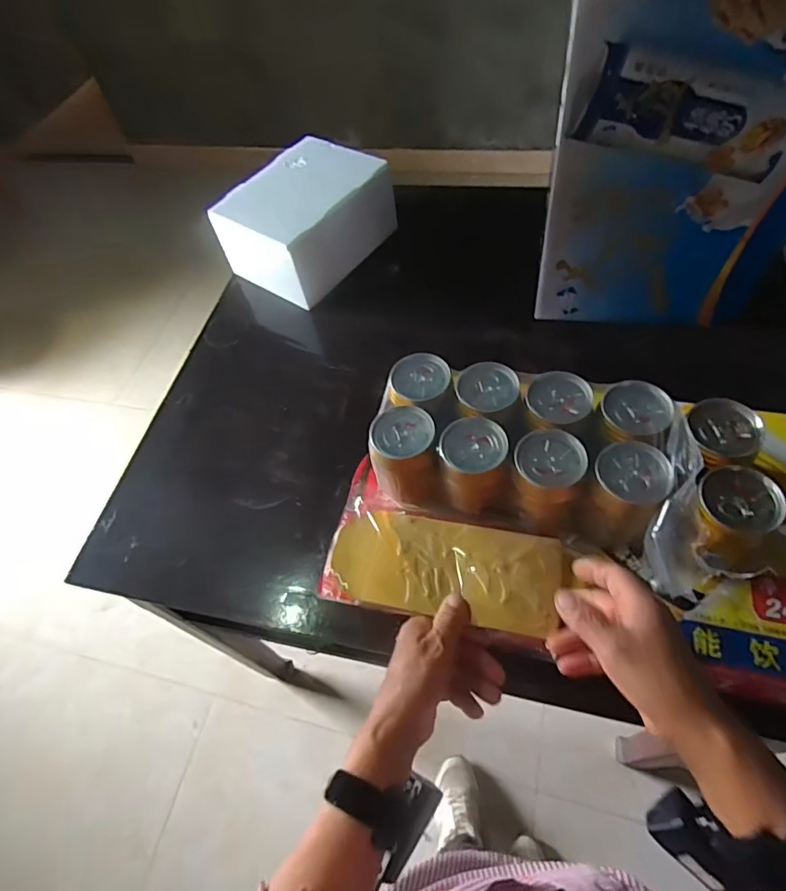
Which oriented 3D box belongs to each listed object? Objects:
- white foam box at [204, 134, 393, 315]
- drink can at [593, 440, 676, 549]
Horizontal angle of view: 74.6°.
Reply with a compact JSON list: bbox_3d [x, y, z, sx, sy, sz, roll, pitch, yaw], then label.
[{"bbox_3d":[-0.150,-0.389,0.894,0.188,0.130,0.258,33,67,25],"label":"white foam box"},{"bbox_3d":[0.205,0.051,0.468,0.069,0.095,0.066,-38,60,-16],"label":"drink can"}]

